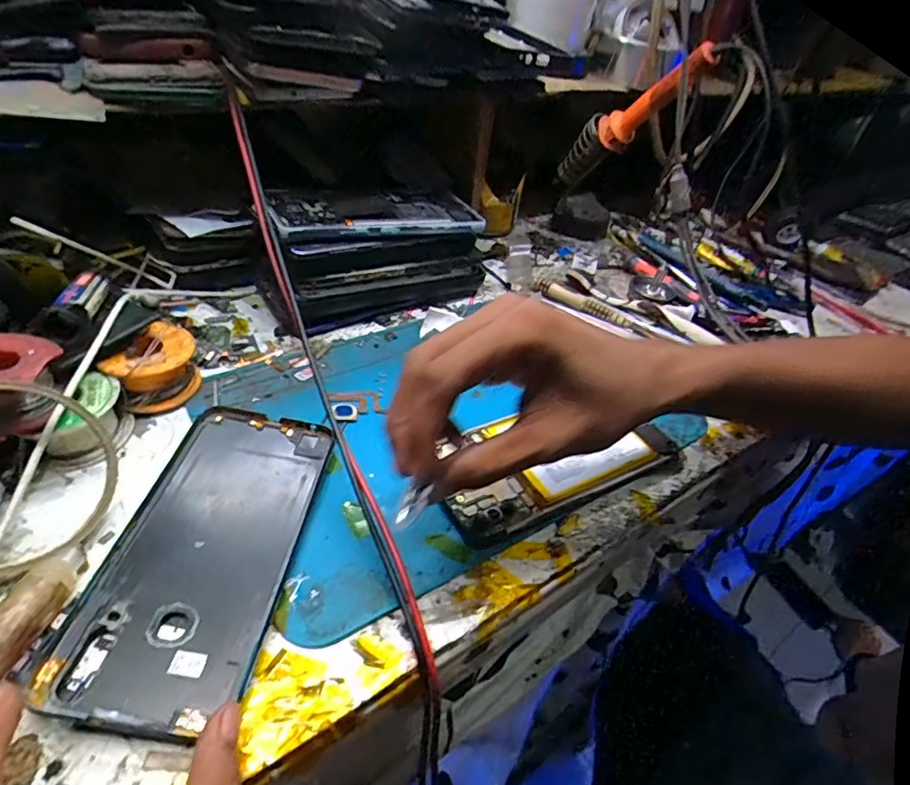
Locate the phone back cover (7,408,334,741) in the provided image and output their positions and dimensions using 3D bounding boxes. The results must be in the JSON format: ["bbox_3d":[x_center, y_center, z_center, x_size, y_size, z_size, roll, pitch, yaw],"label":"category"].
[{"bbox_3d":[-0.115,0.068,0.248,0.077,0.011,0.157,7,41,0],"label":"phone back cover"}]

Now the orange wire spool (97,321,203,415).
[{"bbox_3d":[-0.182,-0.016,0.320,0.047,0.035,0.050,-10,44,-22],"label":"orange wire spool"}]

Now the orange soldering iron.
[{"bbox_3d":[0.150,-0.240,0.463,0.035,0.031,0.186,-15,0,-24],"label":"orange soldering iron"}]

